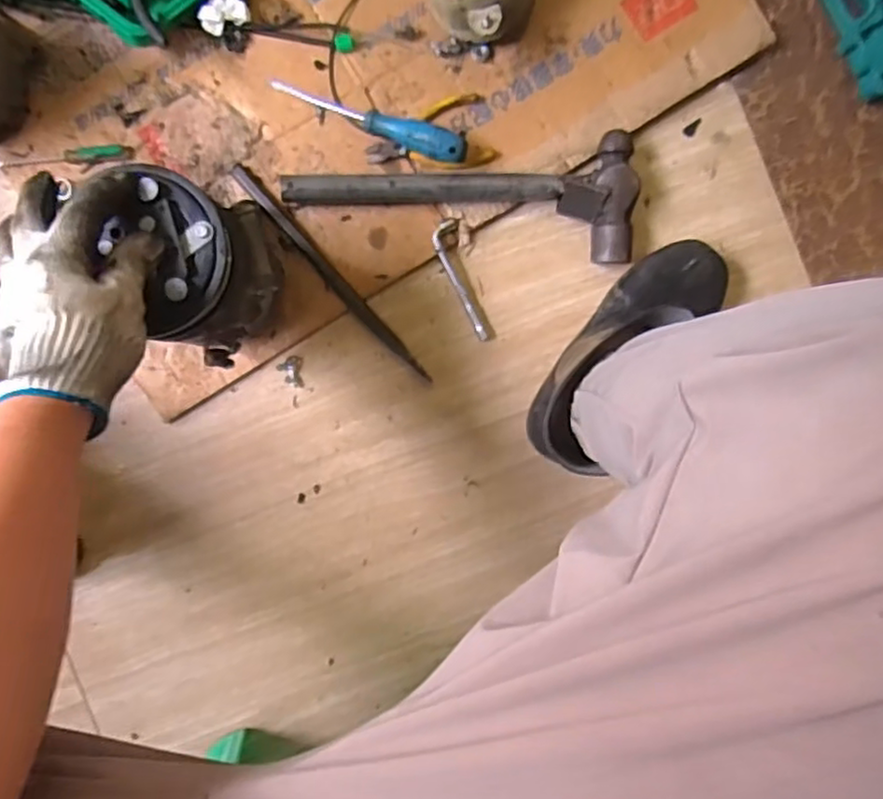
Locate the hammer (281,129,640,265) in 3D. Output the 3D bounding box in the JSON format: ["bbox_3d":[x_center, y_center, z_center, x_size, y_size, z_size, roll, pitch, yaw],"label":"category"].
[{"bbox_3d":[0.020,-0.200,0.636,0.320,0.035,0.111,6,91,0],"label":"hammer"}]

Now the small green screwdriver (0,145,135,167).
[{"bbox_3d":[-0.359,-0.228,0.645,0.133,0.012,0.018,-4,91,0],"label":"small green screwdriver"}]

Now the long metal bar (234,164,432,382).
[{"bbox_3d":[-0.105,-0.117,0.651,0.016,0.011,0.262,-41,91,0],"label":"long metal bar"}]

